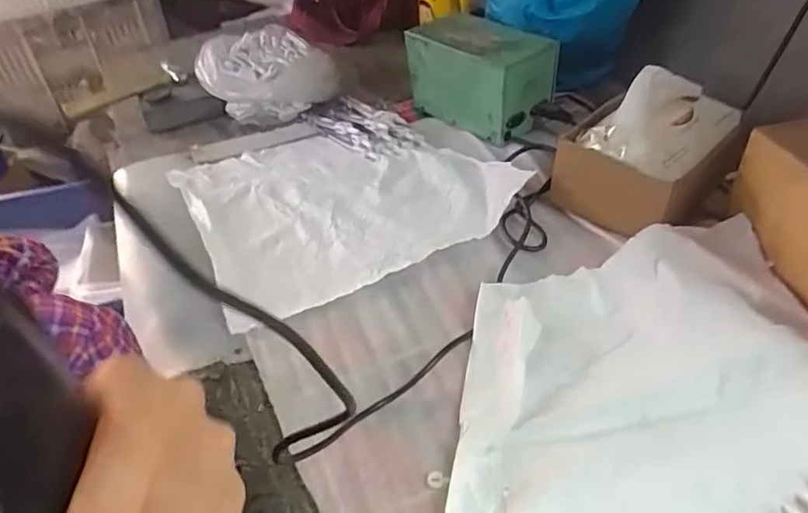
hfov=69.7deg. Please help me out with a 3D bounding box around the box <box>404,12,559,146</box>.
[{"bbox_3d":[0.091,-0.222,0.705,0.105,0.095,0.169,-34,49,-29],"label":"box"}]

